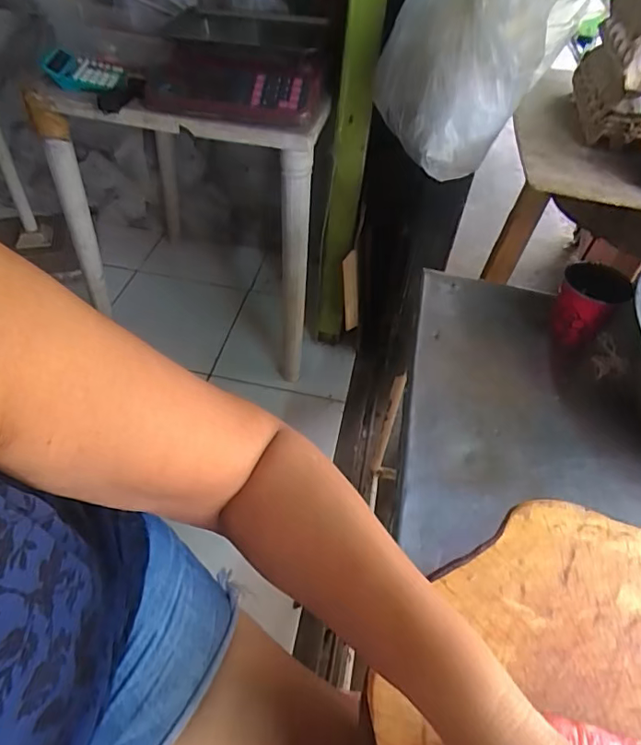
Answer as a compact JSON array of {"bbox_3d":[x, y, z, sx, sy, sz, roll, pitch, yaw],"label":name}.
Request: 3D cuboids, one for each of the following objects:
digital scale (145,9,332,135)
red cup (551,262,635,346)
[{"bbox_3d":[-0.162,-0.633,1.062,0.356,0.120,0.334,9,48,4],"label":"digital scale"},{"bbox_3d":[0.339,-0.085,0.667,0.074,0.079,0.068,2,48,-2],"label":"red cup"}]

